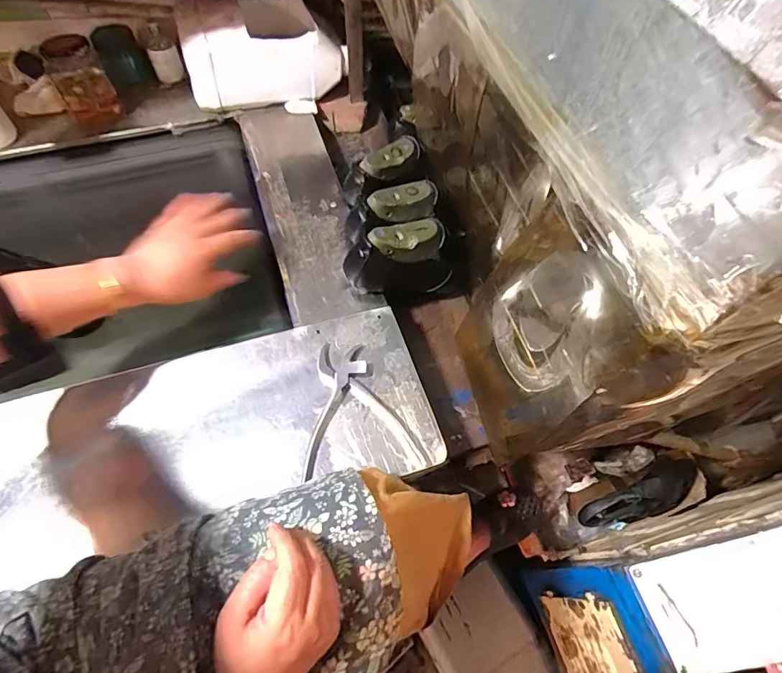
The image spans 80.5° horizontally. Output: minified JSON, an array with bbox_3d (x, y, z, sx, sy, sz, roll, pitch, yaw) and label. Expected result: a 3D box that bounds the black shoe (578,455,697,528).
[{"bbox_3d":[0.484,0.309,0.897,0.242,0.062,0.086,-27,65,3],"label":"black shoe"}]

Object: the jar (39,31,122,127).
[{"bbox_3d":[-0.513,-0.422,0.769,0.079,0.136,0.079,1,62,-2],"label":"jar"}]

